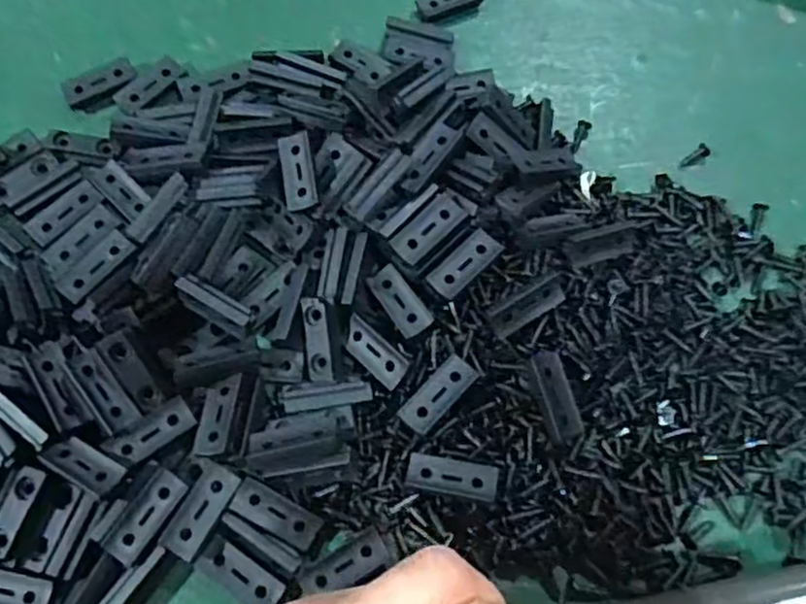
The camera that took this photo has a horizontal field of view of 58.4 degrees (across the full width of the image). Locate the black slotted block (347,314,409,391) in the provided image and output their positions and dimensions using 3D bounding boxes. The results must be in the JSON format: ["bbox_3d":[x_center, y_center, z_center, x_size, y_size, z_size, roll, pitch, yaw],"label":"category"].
[{"bbox_3d":[-0.012,0.020,0.298,0.014,0.005,0.033,-41,77,-14],"label":"black slotted block"}]

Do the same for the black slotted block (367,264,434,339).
[{"bbox_3d":[-0.001,-0.001,0.305,0.014,0.004,0.033,-29,74,-12],"label":"black slotted block"}]

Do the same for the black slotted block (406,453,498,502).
[{"bbox_3d":[0.019,0.068,0.281,0.034,0.011,0.013,11,71,2],"label":"black slotted block"}]

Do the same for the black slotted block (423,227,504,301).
[{"bbox_3d":[0.026,-0.015,0.307,0.014,0.011,0.035,43,75,12],"label":"black slotted block"}]

